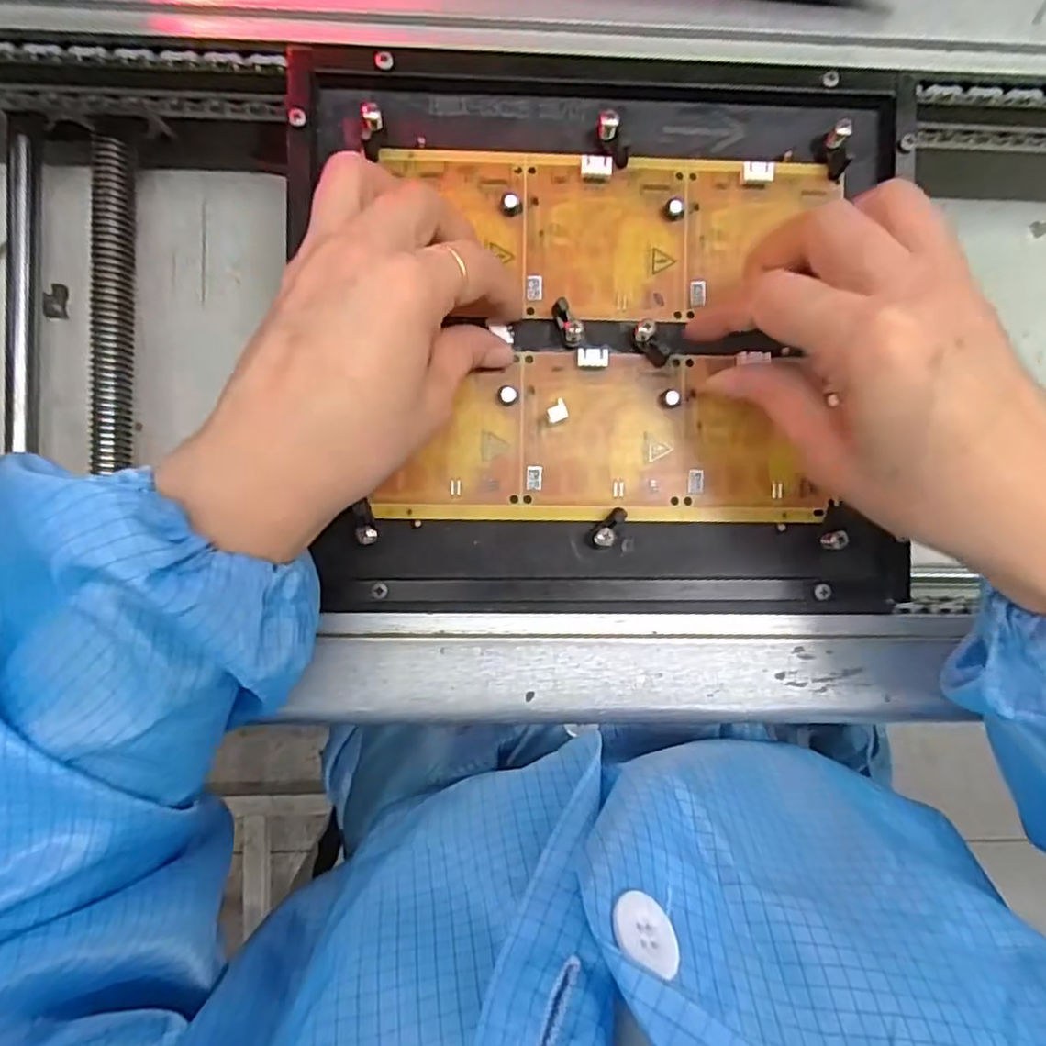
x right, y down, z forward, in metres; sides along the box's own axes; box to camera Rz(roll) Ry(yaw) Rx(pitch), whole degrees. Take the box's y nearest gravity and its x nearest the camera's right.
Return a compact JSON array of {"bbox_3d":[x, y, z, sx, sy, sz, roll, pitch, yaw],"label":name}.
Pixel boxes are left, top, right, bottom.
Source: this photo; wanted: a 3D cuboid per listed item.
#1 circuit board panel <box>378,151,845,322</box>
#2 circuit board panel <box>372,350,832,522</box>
[{"bbox_3d":[0.039,-0.123,0.282,0.182,0.007,0.067,3,92,-3],"label":"circuit board panel"},{"bbox_3d":[0.036,-0.038,0.285,0.186,0.004,0.070,0,92,-2],"label":"circuit board panel"}]

